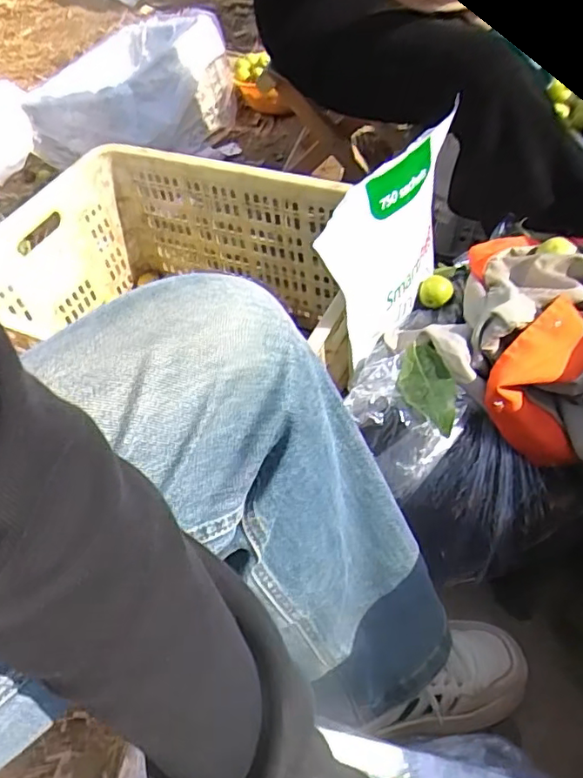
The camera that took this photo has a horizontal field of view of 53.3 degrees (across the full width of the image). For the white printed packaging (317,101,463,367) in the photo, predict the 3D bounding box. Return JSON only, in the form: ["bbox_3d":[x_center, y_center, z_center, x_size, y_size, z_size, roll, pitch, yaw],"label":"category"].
[{"bbox_3d":[0.111,-0.156,0.609,0.051,0.168,0.242,29,59,25],"label":"white printed packaging"}]

